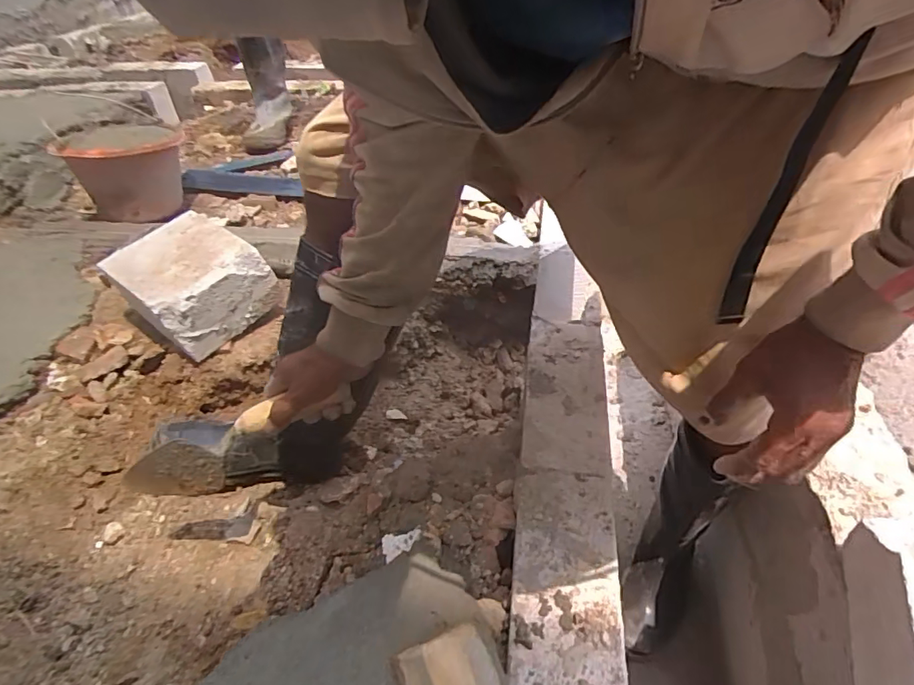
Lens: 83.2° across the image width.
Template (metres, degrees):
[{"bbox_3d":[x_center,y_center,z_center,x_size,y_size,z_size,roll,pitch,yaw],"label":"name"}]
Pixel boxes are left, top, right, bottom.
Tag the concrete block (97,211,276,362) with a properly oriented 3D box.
[{"bbox_3d":[-0.414,-0.097,0.802,0.209,0.105,0.166,29,52,31],"label":"concrete block"}]

